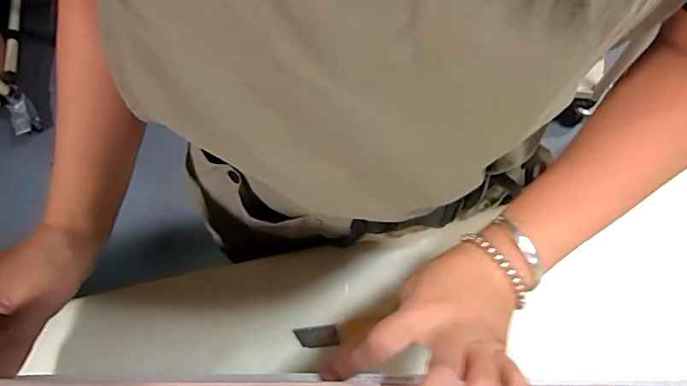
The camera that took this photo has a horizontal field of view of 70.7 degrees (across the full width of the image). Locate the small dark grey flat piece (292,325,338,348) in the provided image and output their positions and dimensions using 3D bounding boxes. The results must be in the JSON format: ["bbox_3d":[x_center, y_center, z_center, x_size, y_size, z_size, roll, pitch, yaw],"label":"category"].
[{"bbox_3d":[-0.023,0.125,0.420,0.037,0.004,0.017,-8,64,5],"label":"small dark grey flat piece"}]

